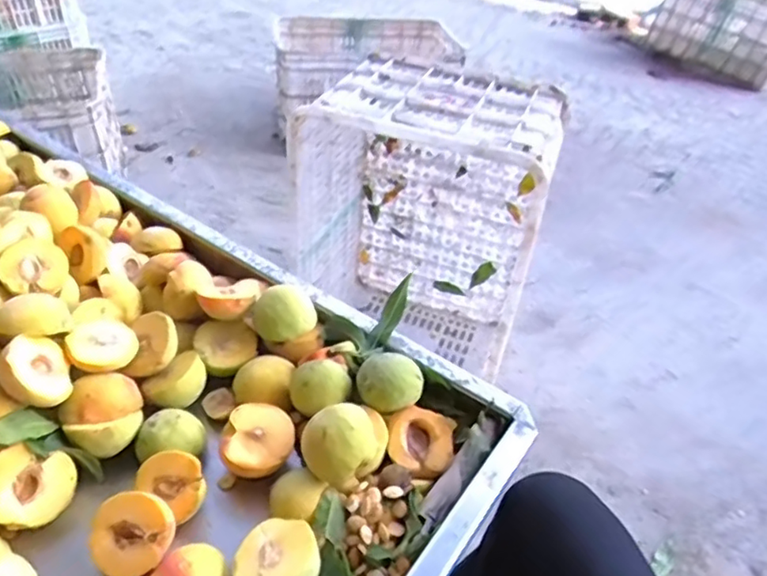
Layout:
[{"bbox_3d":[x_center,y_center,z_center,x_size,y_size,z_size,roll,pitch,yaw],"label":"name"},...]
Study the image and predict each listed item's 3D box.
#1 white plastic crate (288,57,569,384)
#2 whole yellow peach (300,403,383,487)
[{"bbox_3d":[0.064,-0.072,1.047,0.350,0.538,0.277,17,42,12],"label":"white plastic crate"},{"bbox_3d":[-0.033,0.128,0.509,0.062,0.045,0.054,-26,51,-32],"label":"whole yellow peach"}]

